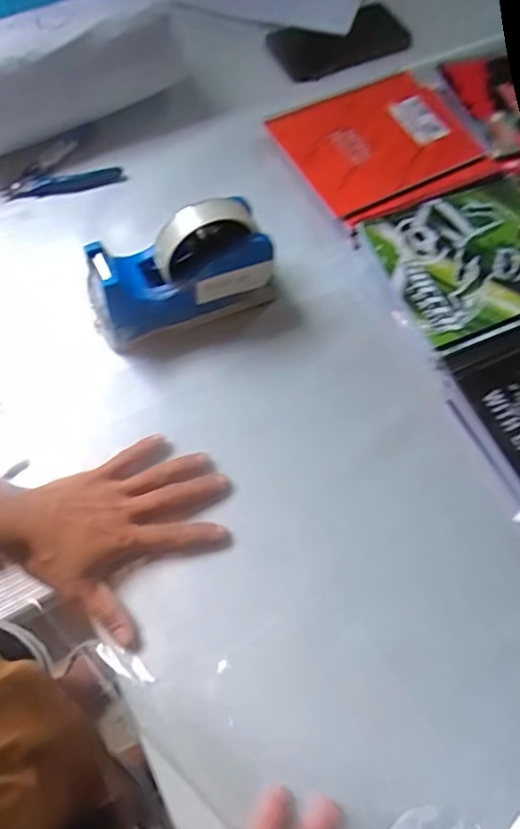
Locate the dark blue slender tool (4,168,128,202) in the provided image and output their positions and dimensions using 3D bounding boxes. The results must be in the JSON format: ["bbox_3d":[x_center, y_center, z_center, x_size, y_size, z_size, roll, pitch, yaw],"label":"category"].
[{"bbox_3d":[-0.199,-0.235,0.555,0.118,0.012,0.014,-14,70,-7],"label":"dark blue slender tool"}]

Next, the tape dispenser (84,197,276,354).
[{"bbox_3d":[-0.067,-0.120,0.456,0.155,0.108,0.051,-21,71,-9],"label":"tape dispenser"}]

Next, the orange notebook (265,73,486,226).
[{"bbox_3d":[0.125,-0.293,0.582,0.178,0.008,0.155,-29,73,-12],"label":"orange notebook"}]

